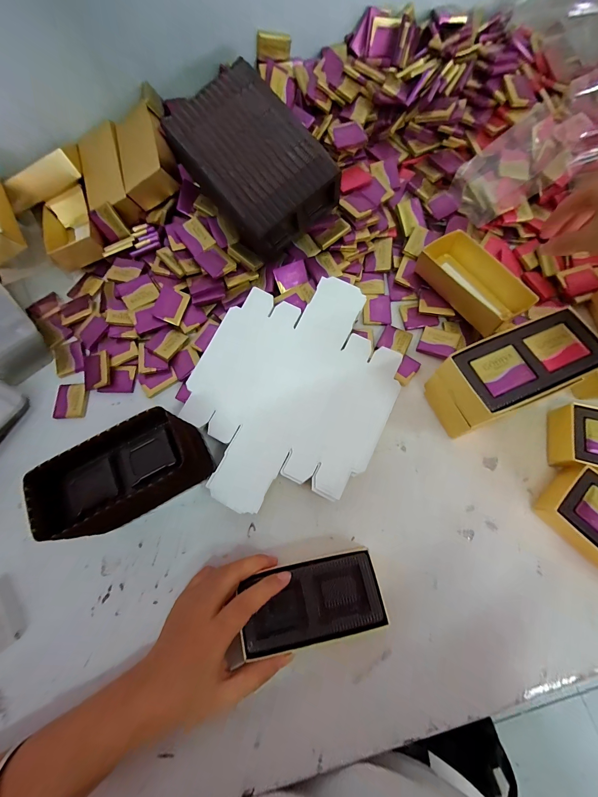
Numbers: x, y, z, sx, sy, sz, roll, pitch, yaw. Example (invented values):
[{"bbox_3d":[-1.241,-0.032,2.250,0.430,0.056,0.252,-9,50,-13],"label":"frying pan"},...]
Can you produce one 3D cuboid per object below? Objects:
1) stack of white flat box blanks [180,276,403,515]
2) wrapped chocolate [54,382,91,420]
[{"bbox_3d":[-0.007,-0.010,0.301,0.190,0.010,0.235,26,79,8],"label":"stack of white flat box blanks"},{"bbox_3d":[-0.254,0.003,0.335,0.034,0.006,0.040,-4,71,1],"label":"wrapped chocolate"}]

